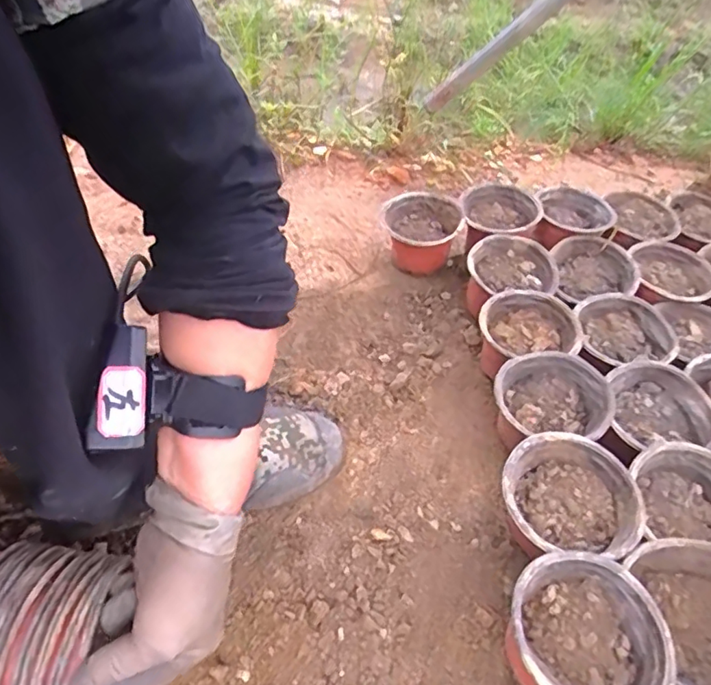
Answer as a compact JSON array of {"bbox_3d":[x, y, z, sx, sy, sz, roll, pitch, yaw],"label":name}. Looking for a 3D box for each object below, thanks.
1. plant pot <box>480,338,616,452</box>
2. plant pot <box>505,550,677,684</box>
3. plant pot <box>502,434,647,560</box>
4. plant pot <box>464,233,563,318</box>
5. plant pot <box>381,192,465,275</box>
[{"bbox_3d":[0.163,0.063,0.484,0.115,0.070,0.094,16,46,9],"label":"plant pot"},{"bbox_3d":[0.146,0.200,0.359,0.097,0.072,0.084,-4,46,-10],"label":"plant pot"},{"bbox_3d":[0.161,0.132,0.419,0.095,0.071,0.097,3,45,-3],"label":"plant pot"},{"bbox_3d":[0.173,-0.067,0.606,0.099,0.068,0.088,6,45,-1],"label":"plant pot"},{"bbox_3d":[0.078,-0.131,0.666,0.093,0.079,0.086,3,45,-3],"label":"plant pot"}]

